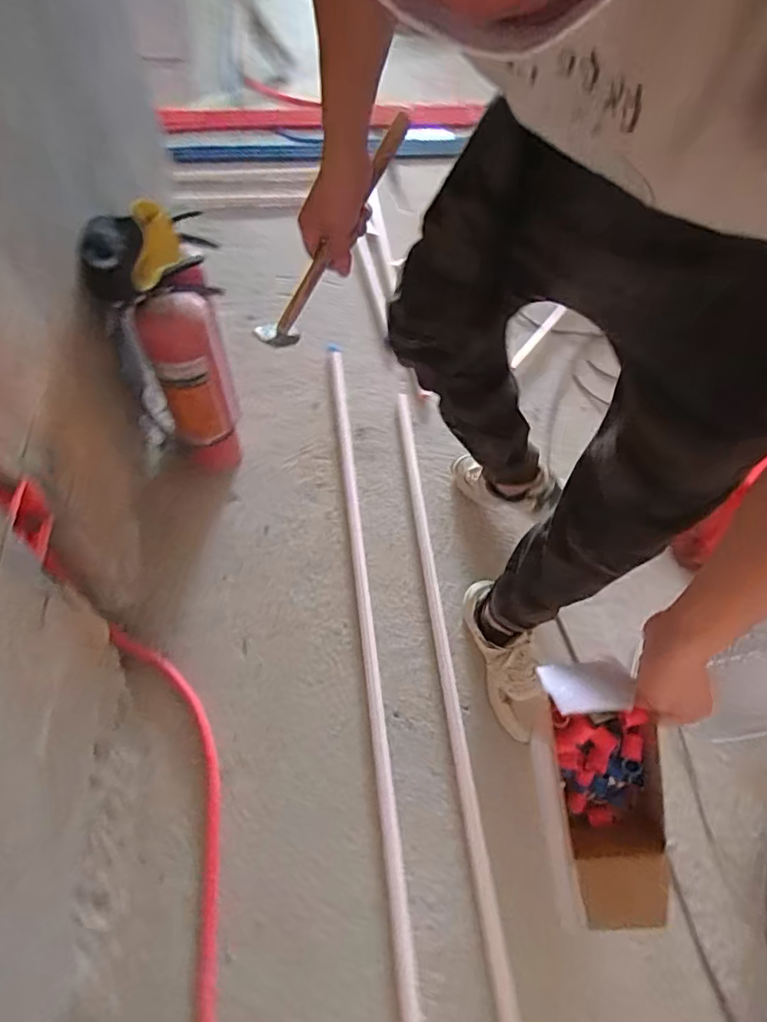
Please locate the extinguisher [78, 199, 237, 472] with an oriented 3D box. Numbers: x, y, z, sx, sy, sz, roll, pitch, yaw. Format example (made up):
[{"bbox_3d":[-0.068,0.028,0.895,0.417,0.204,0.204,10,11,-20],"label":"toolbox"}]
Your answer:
[{"bbox_3d":[-0.392,-0.309,1.047,0.202,0.478,0.222,13,58,6],"label":"extinguisher"}]

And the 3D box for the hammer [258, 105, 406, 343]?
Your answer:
[{"bbox_3d":[-0.060,-0.331,0.659,0.299,0.080,0.024,-52,60,21],"label":"hammer"}]

